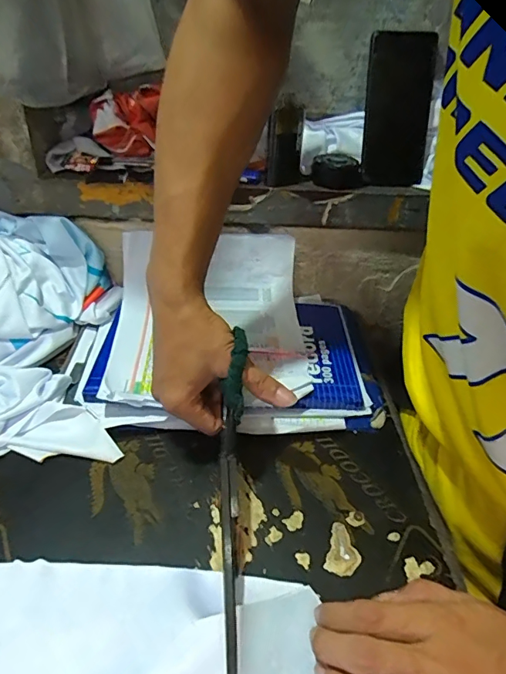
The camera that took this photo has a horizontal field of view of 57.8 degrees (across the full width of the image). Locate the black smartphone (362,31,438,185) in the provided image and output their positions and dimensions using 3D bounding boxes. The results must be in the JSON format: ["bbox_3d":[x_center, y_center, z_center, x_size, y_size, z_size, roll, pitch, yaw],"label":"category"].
[{"bbox_3d":[0.176,-0.271,0.553,0.081,0.161,0.009,-2,22,-6],"label":"black smartphone"}]

